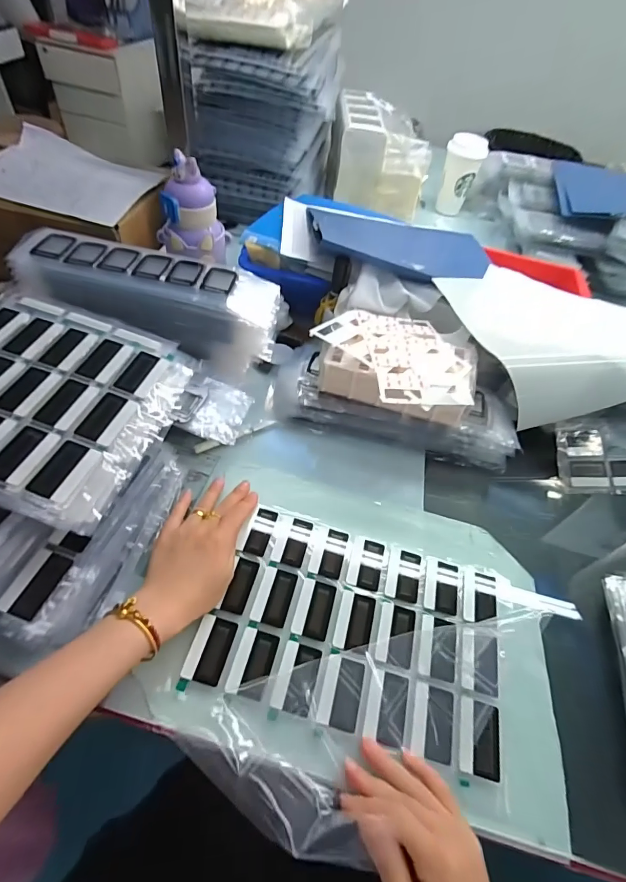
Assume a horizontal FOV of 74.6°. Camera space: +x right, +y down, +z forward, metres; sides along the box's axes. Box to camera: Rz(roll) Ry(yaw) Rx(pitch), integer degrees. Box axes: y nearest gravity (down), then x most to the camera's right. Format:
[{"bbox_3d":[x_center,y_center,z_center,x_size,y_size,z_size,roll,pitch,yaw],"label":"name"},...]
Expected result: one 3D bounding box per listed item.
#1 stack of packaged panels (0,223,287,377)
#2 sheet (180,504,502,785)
[{"bbox_3d":[-0.203,-0.170,0.520,0.312,0.098,0.100,11,52,0],"label":"stack of packaged panels"},{"bbox_3d":[0.045,0.176,0.400,0.271,0.005,0.178,15,52,4],"label":"sheet"}]

